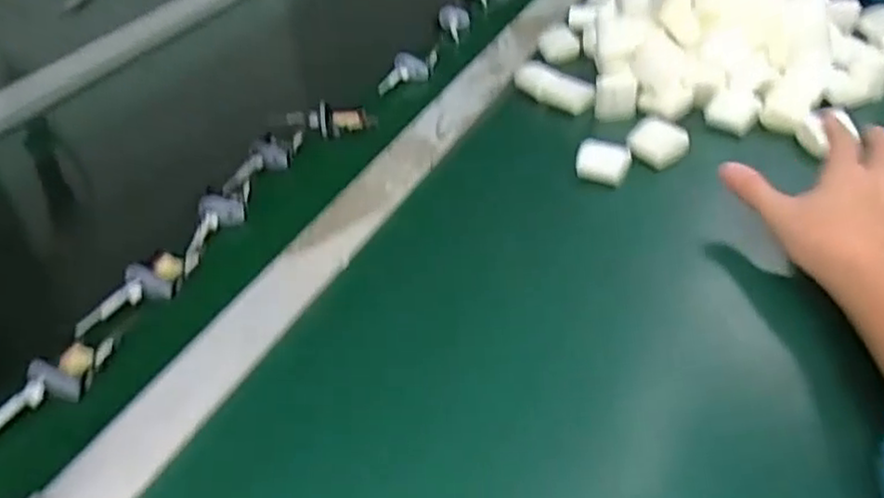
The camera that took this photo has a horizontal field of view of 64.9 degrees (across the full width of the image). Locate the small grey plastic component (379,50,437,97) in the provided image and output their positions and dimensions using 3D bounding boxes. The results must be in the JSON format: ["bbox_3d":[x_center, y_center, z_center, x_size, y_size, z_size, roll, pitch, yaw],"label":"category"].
[{"bbox_3d":[-0.033,-0.191,0.736,0.036,0.024,0.090,12,43,18],"label":"small grey plastic component"}]

